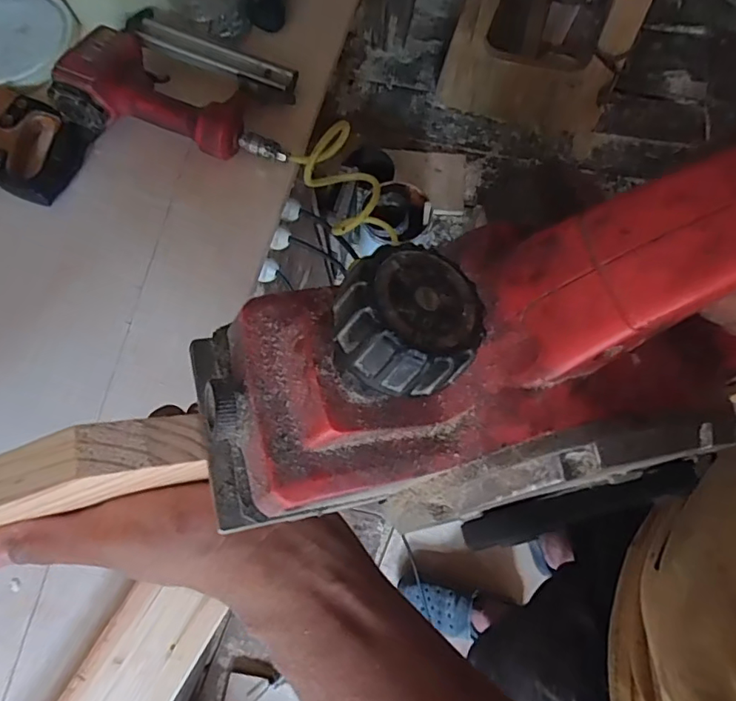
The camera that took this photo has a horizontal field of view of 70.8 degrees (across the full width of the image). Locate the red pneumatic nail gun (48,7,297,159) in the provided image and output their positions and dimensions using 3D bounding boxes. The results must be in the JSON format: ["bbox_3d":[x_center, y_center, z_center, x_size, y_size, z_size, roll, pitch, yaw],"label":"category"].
[{"bbox_3d":[-0.197,-0.296,0.578,0.245,0.064,0.168,20,72,7],"label":"red pneumatic nail gun"}]

